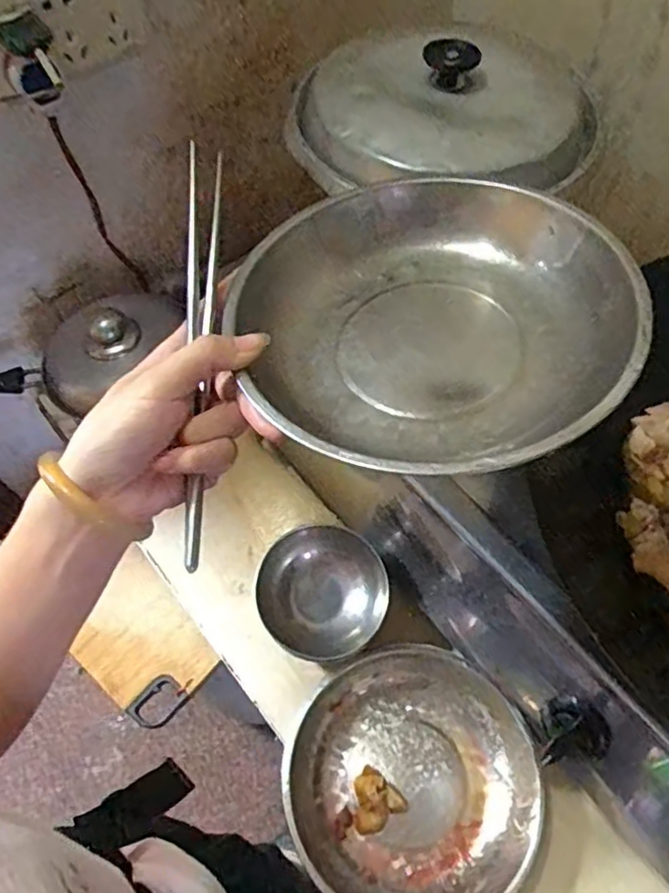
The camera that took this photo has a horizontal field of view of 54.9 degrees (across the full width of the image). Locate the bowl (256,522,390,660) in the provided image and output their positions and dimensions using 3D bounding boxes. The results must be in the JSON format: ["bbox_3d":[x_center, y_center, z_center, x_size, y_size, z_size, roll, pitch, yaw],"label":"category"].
[{"bbox_3d":[-0.009,0.129,0.570,0.108,0.044,0.110,-1,59,1],"label":"bowl"}]

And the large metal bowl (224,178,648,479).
[{"bbox_3d":[0.043,-0.064,0.331,0.184,0.056,0.199,-1,59,1],"label":"large metal bowl"}]

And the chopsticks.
[{"bbox_3d":[-0.068,-0.050,0.326,0.017,0.014,0.227,-1,78,2],"label":"chopsticks"}]

